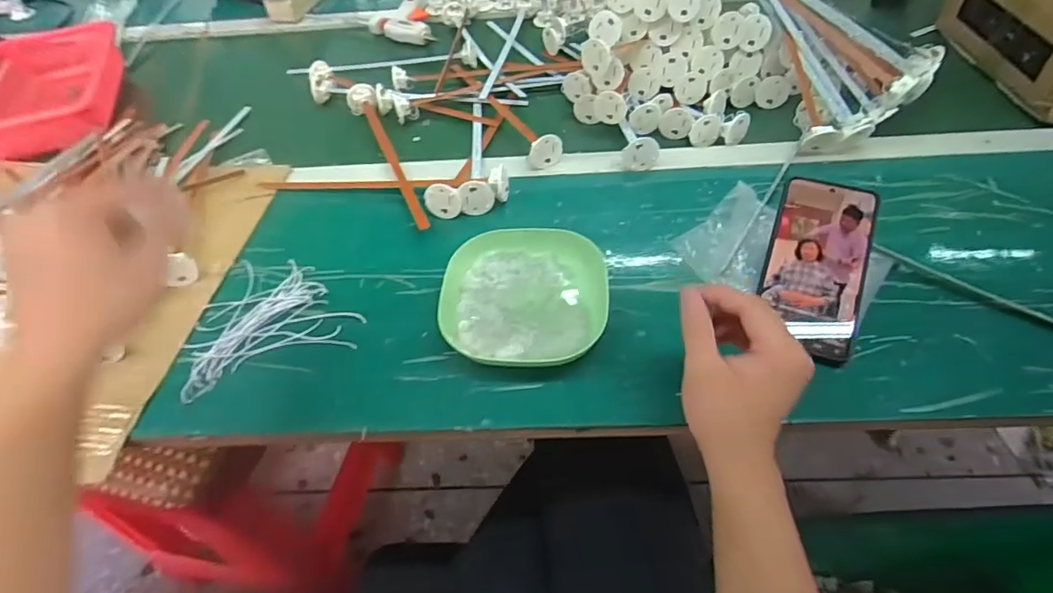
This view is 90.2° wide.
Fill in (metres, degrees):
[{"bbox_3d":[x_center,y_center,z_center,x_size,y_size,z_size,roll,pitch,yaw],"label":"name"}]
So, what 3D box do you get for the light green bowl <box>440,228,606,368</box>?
[{"bbox_3d":[-0.002,-0.006,0.464,0.139,0.034,0.144,-2,50,3],"label":"light green bowl"}]

